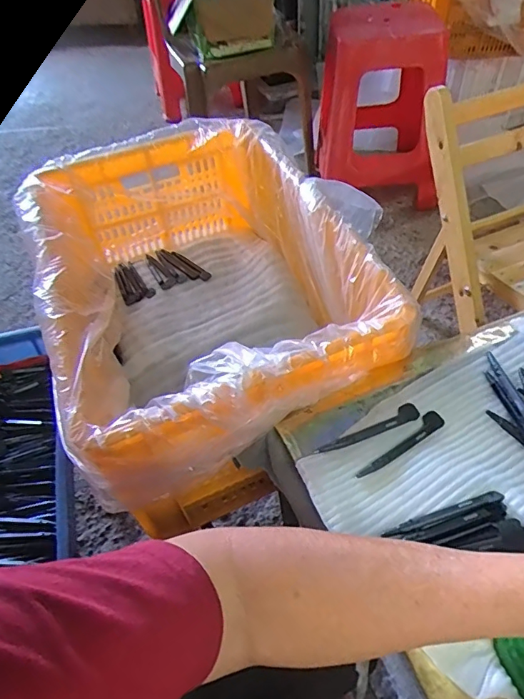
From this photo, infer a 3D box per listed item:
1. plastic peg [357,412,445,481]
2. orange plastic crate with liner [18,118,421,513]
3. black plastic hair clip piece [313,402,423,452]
[{"bbox_3d":[0.121,0.083,0.419,0.099,0.004,0.017,-35,55,-22],"label":"plastic peg"},{"bbox_3d":[-0.078,-0.074,0.638,0.352,0.193,0.491,-19,51,-11],"label":"orange plastic crate with liner"},{"bbox_3d":[0.095,0.071,0.435,0.102,0.004,0.016,-22,51,-13],"label":"black plastic hair clip piece"}]

